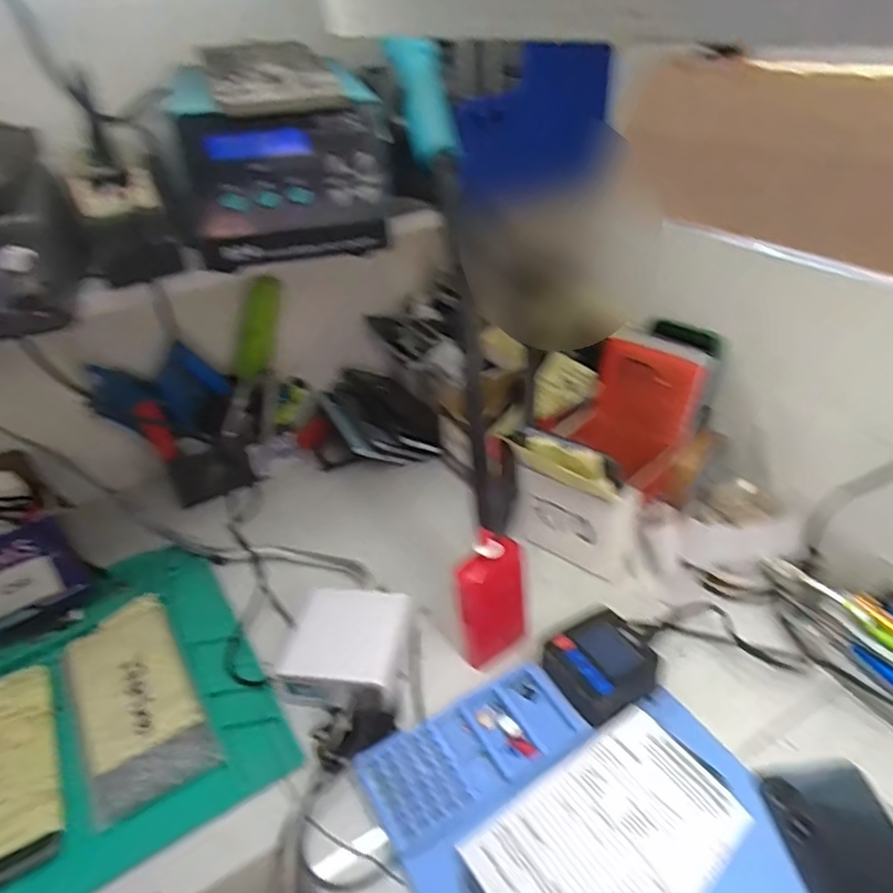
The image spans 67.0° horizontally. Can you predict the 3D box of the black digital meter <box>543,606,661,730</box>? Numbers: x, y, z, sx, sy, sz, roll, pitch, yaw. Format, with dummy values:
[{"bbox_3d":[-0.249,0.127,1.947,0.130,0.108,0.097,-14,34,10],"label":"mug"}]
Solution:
[{"bbox_3d":[0.112,0.159,0.495,0.073,0.025,0.067,-25,39,-25],"label":"black digital meter"}]

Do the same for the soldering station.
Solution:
[{"bbox_3d":[-0.125,-0.221,0.531,0.152,0.119,0.104,-12,35,-7],"label":"soldering station"}]

